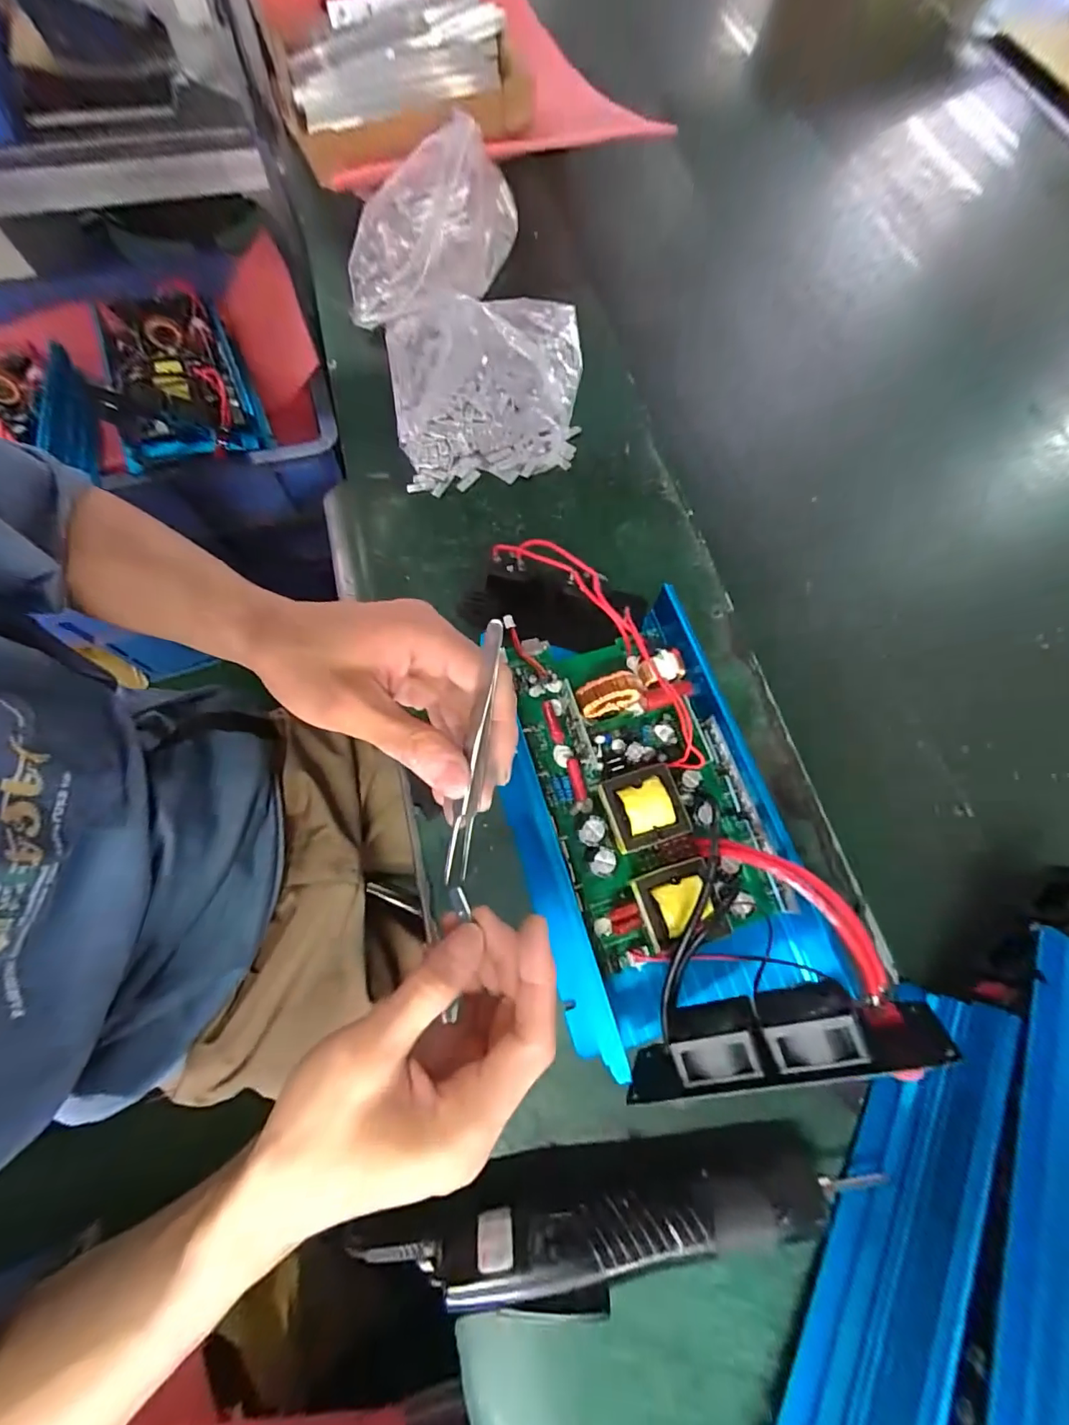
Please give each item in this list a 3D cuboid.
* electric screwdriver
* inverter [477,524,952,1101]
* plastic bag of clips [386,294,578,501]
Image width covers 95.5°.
[{"bbox_3d":[0.042,0.266,0.251,0.262,0.041,0.037,-3,71,-4],"label":"electric screwdriver"},{"bbox_3d":[0.060,0.030,0.295,0.151,0.108,0.314,-14,72,-8],"label":"inverter"},{"bbox_3d":[-0.039,-0.303,0.447,0.178,0.038,0.196,-8,72,-6],"label":"plastic bag of clips"}]

